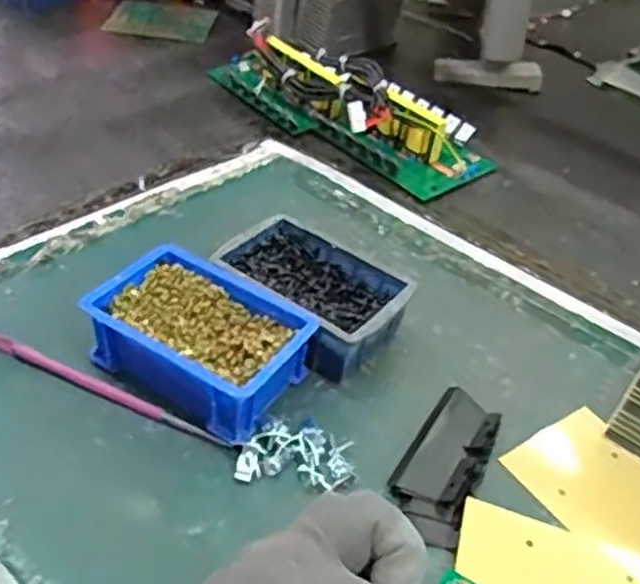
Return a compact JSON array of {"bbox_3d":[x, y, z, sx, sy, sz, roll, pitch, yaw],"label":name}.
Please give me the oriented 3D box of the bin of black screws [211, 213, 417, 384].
[{"bbox_3d":[-0.006,0.001,0.597,0.146,0.050,0.103,28,43,23],"label":"bin of black screws"}]

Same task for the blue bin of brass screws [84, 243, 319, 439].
[{"bbox_3d":[-0.087,0.034,0.539,0.146,0.053,0.109,24,42,19],"label":"blue bin of brass screws"}]

